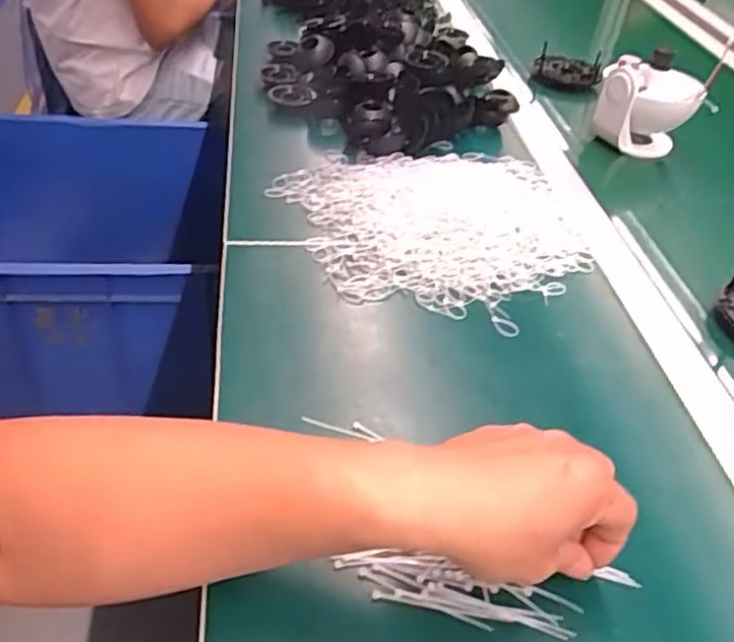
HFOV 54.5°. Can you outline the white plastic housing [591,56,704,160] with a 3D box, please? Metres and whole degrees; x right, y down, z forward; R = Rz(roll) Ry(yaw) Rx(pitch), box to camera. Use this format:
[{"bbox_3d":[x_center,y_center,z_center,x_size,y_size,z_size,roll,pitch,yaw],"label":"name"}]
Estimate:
[{"bbox_3d":[0.330,-0.247,0.861,0.105,0.118,0.055,2,40,-6],"label":"white plastic housing"}]

